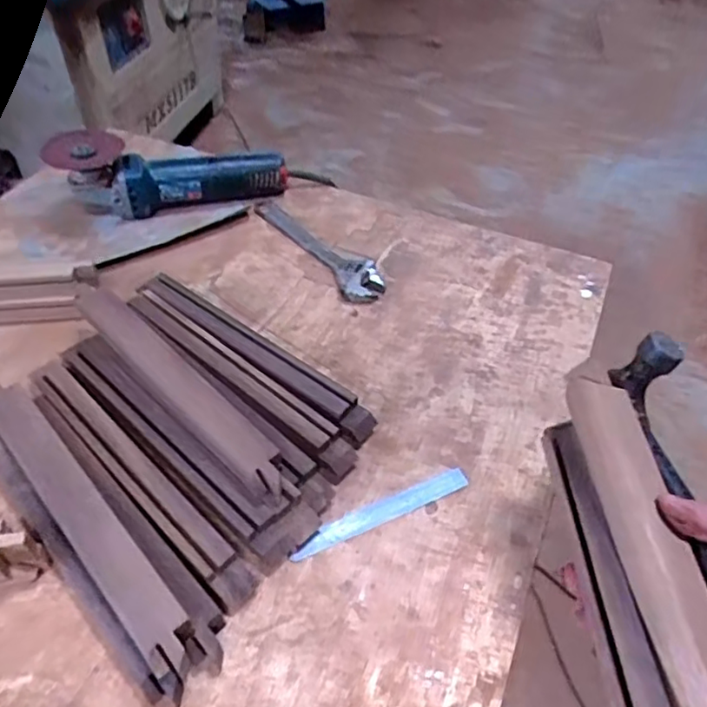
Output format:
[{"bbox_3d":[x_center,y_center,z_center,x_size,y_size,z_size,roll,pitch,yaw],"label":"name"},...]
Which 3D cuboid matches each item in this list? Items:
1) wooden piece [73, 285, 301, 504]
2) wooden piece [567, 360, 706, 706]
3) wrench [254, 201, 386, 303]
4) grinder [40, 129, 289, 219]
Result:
[{"bbox_3d":[-0.168,0.021,0.561,0.040,0.029,0.315,-34,57,-29],"label":"wooden piece"},{"bbox_3d":[0.185,0.134,0.351,0.044,0.018,0.306,-3,53,-6],"label":"wooden piece"},{"bbox_3d":[-0.042,-0.137,0.768,0.056,0.016,0.225,-28,55,-25],"label":"wrench"},{"bbox_3d":[-0.236,-0.244,0.812,0.283,0.095,0.080,-12,50,-13],"label":"grinder"}]

